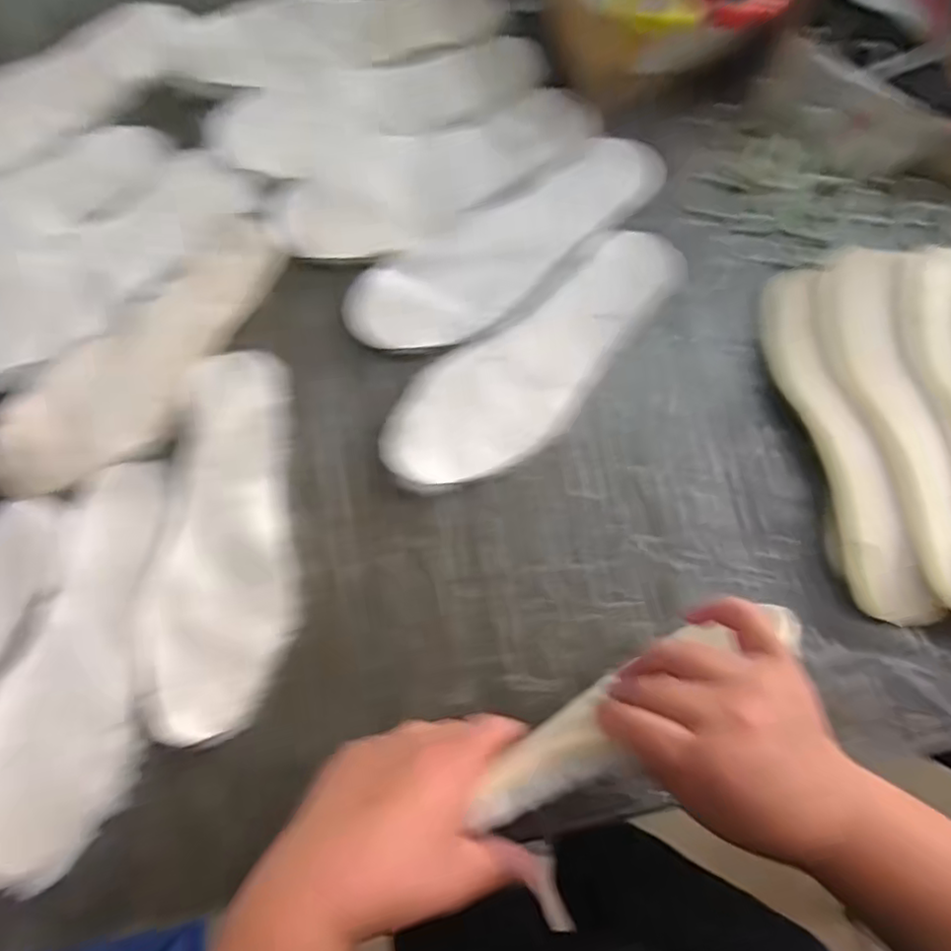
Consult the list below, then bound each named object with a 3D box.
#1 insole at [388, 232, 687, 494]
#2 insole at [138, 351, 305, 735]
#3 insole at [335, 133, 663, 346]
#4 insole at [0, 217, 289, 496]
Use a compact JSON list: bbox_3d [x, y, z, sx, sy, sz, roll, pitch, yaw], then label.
[{"bbox_3d":[0.048,-0.083,0.466,0.255,0.018,0.095,-38,81,-6],"label":"insole"},{"bbox_3d":[-0.175,0.040,0.438,0.099,0.011,0.261,-1,79,0],"label":"insole"},{"bbox_3d":[0.027,-0.173,0.484,0.260,0.018,0.083,-30,80,-5],"label":"insole"},{"bbox_3d":[-0.237,-0.085,0.459,0.089,0.014,0.255,40,82,8],"label":"insole"}]

